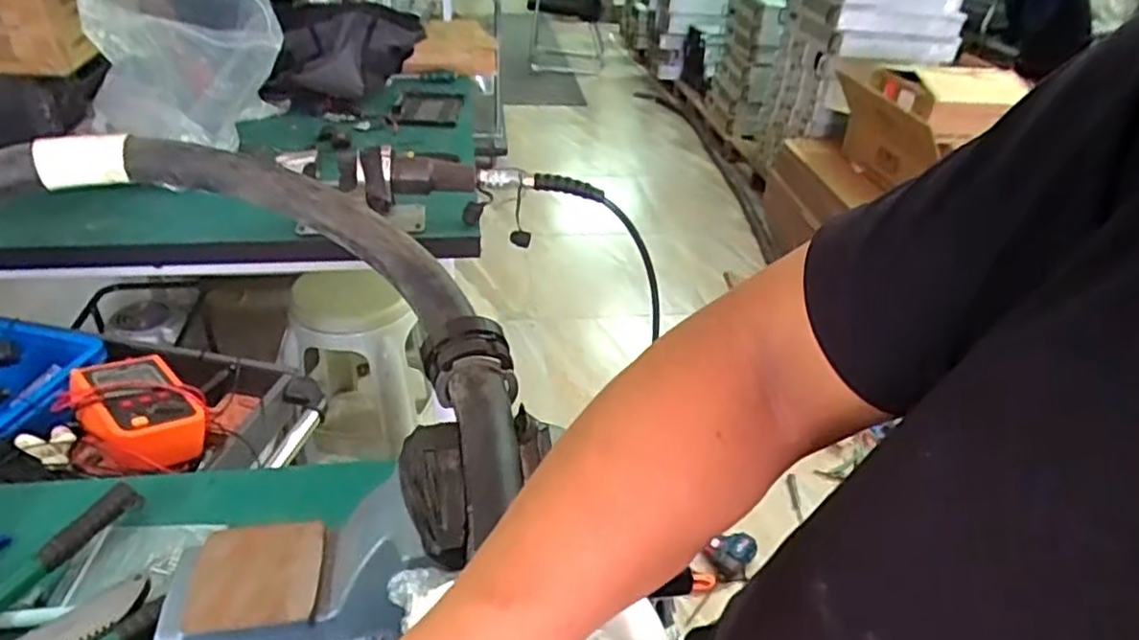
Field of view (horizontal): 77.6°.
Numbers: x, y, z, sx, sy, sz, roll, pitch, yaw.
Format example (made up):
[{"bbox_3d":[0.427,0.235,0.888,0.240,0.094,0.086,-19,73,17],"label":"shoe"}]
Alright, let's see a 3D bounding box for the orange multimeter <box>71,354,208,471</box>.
[{"bbox_3d":[-0.515,0.107,0.852,0.185,0.063,0.116,31,42,34],"label":"orange multimeter"}]

